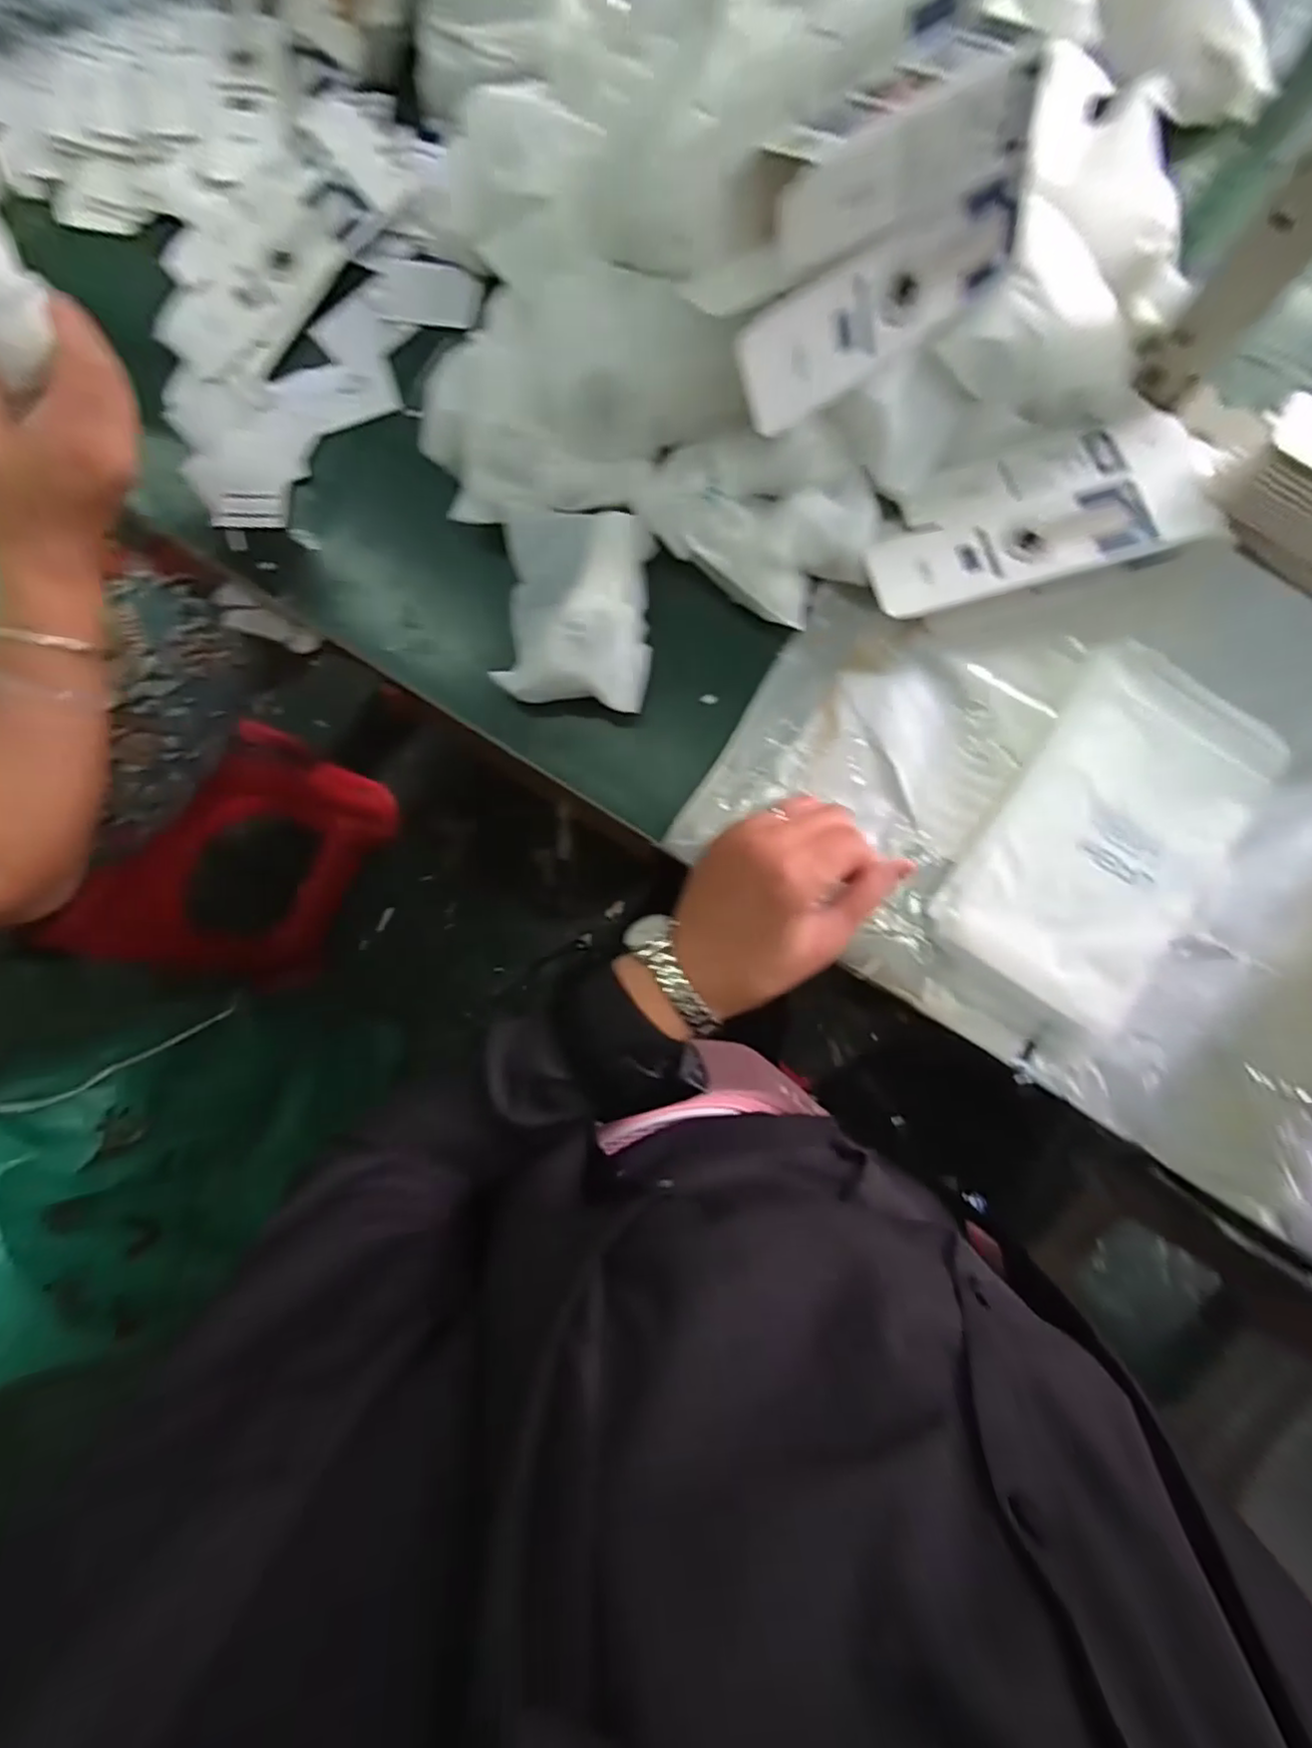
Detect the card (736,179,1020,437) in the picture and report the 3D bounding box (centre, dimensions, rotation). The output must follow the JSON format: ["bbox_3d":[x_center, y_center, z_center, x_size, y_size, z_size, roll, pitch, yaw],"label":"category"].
[{"bbox_3d":[0.114,-0.288,0.347,0.154,0.053,0.007,-31,52,0],"label":"card"}]

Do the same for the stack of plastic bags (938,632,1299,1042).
[{"bbox_3d":[0.278,-0.023,0.413,0.128,0.016,0.214,35,86,4],"label":"stack of plastic bags"}]

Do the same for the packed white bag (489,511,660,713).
[{"bbox_3d":[-0.049,-0.166,0.428,0.092,0.029,0.120,6,85,2],"label":"packed white bag"}]

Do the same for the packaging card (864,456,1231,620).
[{"bbox_3d":[0.231,-0.199,0.402,0.203,0.012,0.054,-15,84,0],"label":"packaging card"}]

